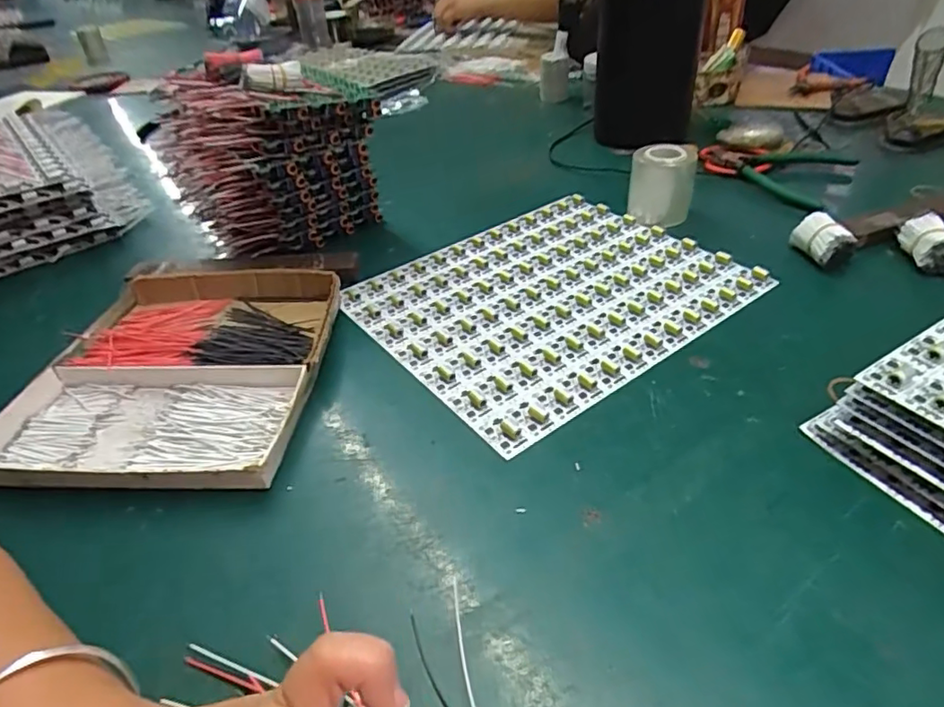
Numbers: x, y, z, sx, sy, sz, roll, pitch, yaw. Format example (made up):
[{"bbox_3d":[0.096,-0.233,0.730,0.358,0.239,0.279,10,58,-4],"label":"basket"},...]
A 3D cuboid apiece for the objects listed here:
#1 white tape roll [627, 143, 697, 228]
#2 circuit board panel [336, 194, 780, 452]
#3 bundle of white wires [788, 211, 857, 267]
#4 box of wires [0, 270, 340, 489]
[{"bbox_3d":[0.182,-0.164,0.559,0.059,0.064,0.048,9,41,18],"label":"white tape roll"},{"bbox_3d":[0.063,-0.053,0.481,0.283,0.004,0.229,-28,44,-25],"label":"circuit board panel"},{"bbox_3d":[0.295,-0.094,0.484,0.031,0.035,0.047,-7,39,-1],"label":"bundle of white wires"},{"bbox_3d":[-0.201,0.009,0.414,0.190,0.026,0.205,-3,39,4],"label":"box of wires"}]

